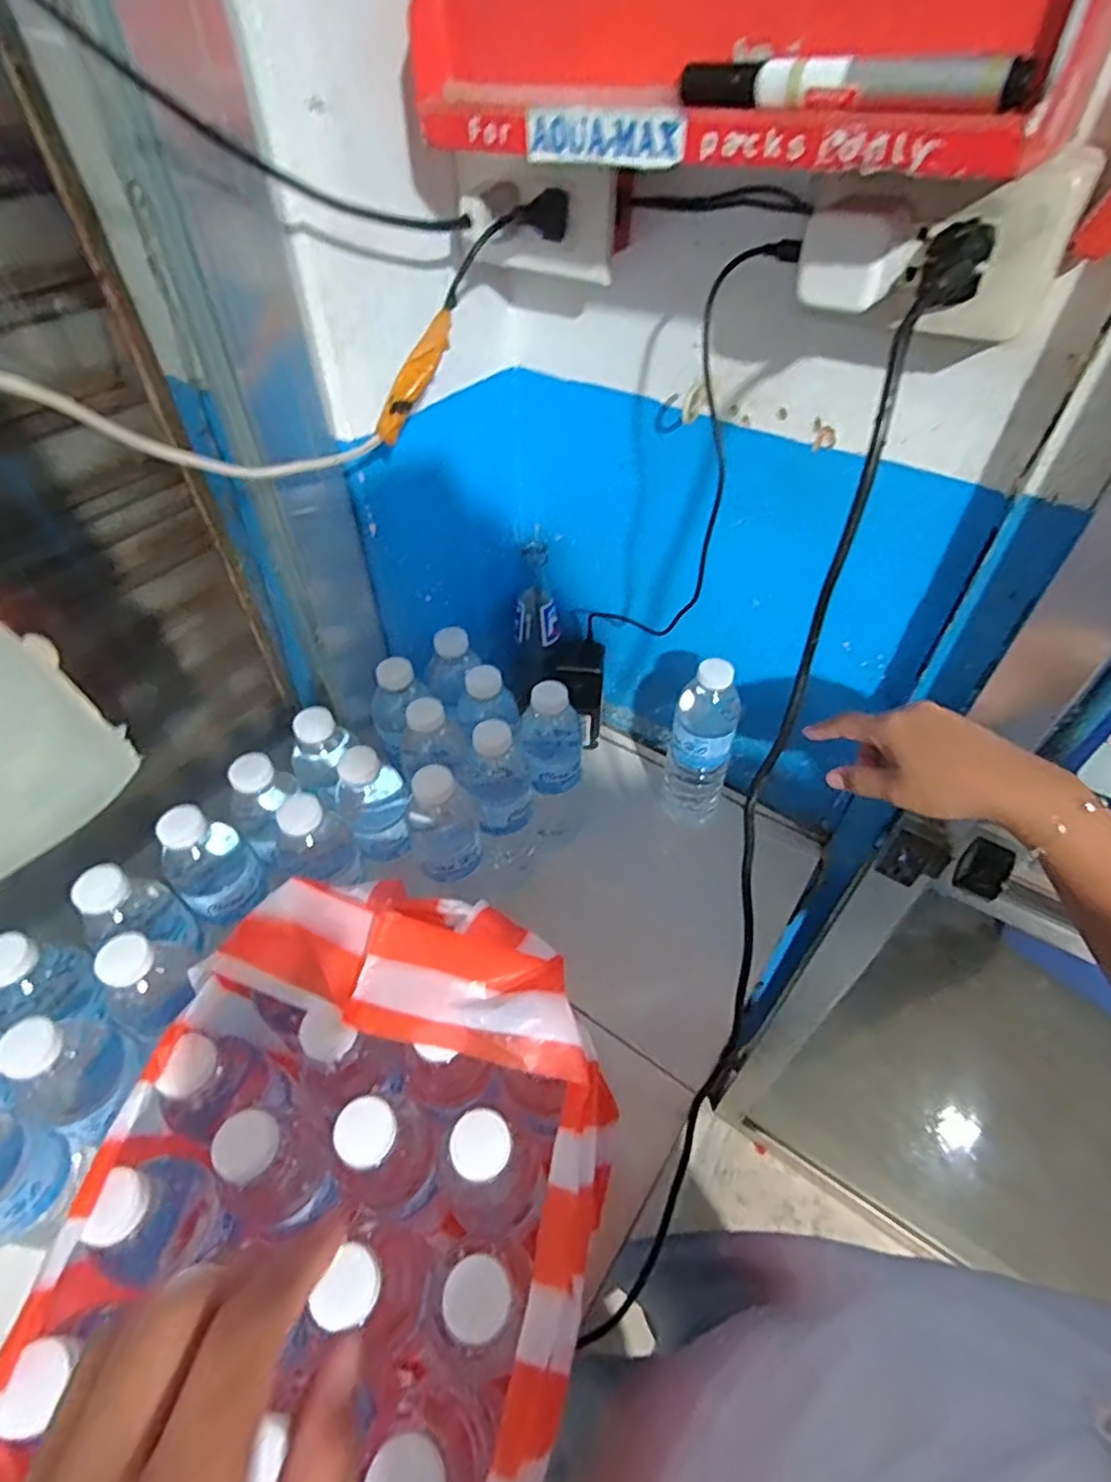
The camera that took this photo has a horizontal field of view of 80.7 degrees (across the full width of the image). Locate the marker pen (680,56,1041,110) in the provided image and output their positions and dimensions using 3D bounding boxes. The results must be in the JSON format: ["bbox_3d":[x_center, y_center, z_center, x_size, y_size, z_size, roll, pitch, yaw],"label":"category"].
[{"bbox_3d":[0.115,-0.267,0.266,0.138,0.014,0.021,34,56,27],"label":"marker pen"}]

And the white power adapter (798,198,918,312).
[{"bbox_3d":[0.158,-0.257,0.343,0.035,0.044,0.043,-34,56,-27],"label":"white power adapter"}]

